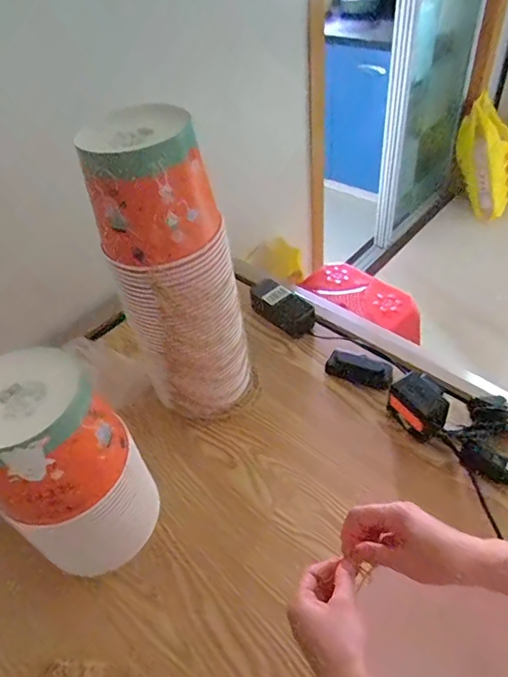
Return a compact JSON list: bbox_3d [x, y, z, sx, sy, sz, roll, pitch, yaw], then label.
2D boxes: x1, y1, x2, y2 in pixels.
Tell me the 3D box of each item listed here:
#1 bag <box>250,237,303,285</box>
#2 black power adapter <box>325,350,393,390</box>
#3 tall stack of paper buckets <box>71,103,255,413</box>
[{"bbox_3d":[0.075,-0.224,1.384,0.137,0.086,0.074,18,51,23],"label":"bag"},{"bbox_3d":[0.176,0.050,0.802,0.106,0.024,0.050,17,50,22],"label":"black power adapter"},{"bbox_3d":[-0.102,-0.065,0.666,0.158,0.437,0.128,-14,46,-6],"label":"tall stack of paper buckets"}]

